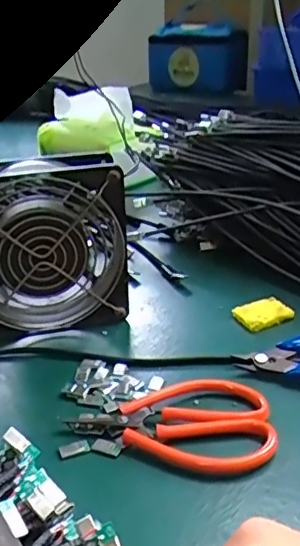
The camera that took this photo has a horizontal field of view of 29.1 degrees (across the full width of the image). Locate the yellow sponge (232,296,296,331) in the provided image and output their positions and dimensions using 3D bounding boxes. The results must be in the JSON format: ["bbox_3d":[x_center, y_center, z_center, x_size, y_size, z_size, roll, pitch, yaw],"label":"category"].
[{"bbox_3d":[0.084,0.029,0.430,0.039,0.006,0.027,-10,28,-19],"label":"yellow sponge"}]

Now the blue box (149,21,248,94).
[{"bbox_3d":[0.114,-0.496,1.325,0.212,0.146,0.112,17,31,31],"label":"blue box"}]

